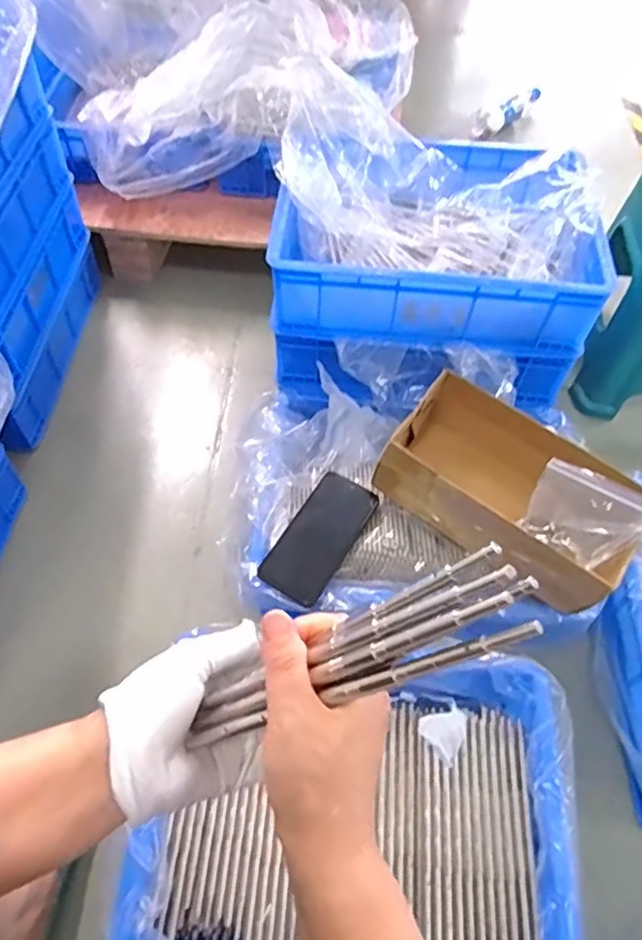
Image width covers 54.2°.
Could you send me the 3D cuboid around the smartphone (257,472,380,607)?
[{"bbox_3d":[-0.001,0.081,0.756,0.076,0.011,0.164,37,67,0],"label":"smartphone"}]

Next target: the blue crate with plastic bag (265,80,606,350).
[{"bbox_3d":[0.145,-0.327,0.823,0.401,0.166,0.296,4,56,2],"label":"blue crate with plastic bag"}]

